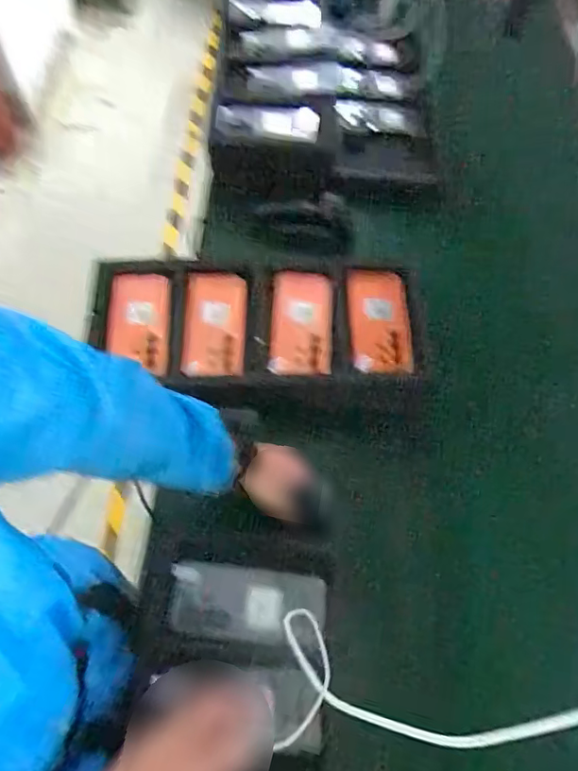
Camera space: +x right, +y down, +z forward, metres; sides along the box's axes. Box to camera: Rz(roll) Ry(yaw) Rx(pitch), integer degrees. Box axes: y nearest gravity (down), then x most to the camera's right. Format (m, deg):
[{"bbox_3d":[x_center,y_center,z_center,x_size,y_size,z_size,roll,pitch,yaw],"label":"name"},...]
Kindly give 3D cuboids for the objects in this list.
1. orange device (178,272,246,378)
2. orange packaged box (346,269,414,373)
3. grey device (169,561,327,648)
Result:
[{"bbox_3d":[-0.106,-0.086,0.813,0.084,0.030,0.171,2,62,-4],"label":"orange device"},{"bbox_3d":[0.132,-0.100,0.839,0.089,0.024,0.180,1,62,-5],"label":"orange packaged box"},{"bbox_3d":[-0.046,0.247,0.638,0.169,0.019,0.076,8,62,-1],"label":"grey device"}]

